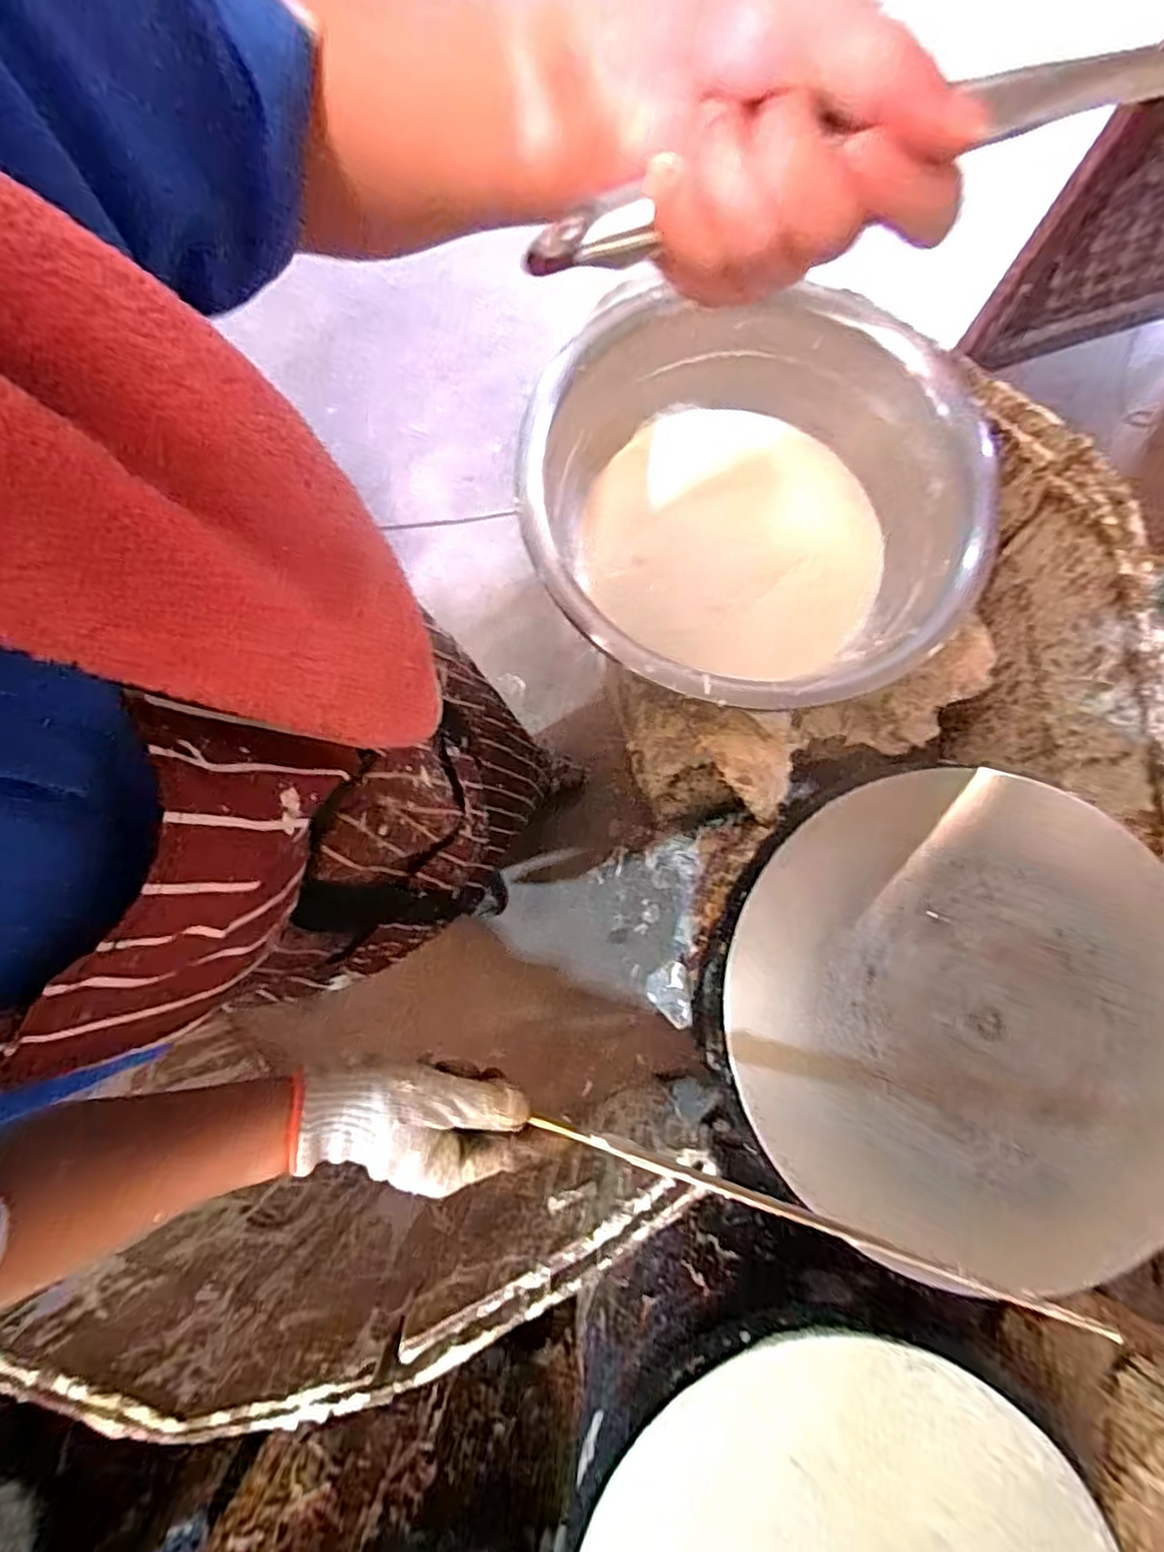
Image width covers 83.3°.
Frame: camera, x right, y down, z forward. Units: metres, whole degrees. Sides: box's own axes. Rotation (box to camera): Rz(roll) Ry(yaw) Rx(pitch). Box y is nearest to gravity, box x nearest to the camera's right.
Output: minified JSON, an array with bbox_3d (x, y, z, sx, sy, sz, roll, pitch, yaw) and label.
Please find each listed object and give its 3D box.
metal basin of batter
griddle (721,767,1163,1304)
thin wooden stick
[{"bbox_3d":[0.187,-0.305,0.756,0.485,0.165,0.486,0,80,1],"label":"metal basin of batter"},{"bbox_3d":[0.303,0.179,0.502,0.358,0.019,0.362,0,80,1],"label":"griddle"},{"bbox_3d":[0.116,0.246,0.367,0.310,0.012,0.009,12,80,15],"label":"thin wooden stick"}]

